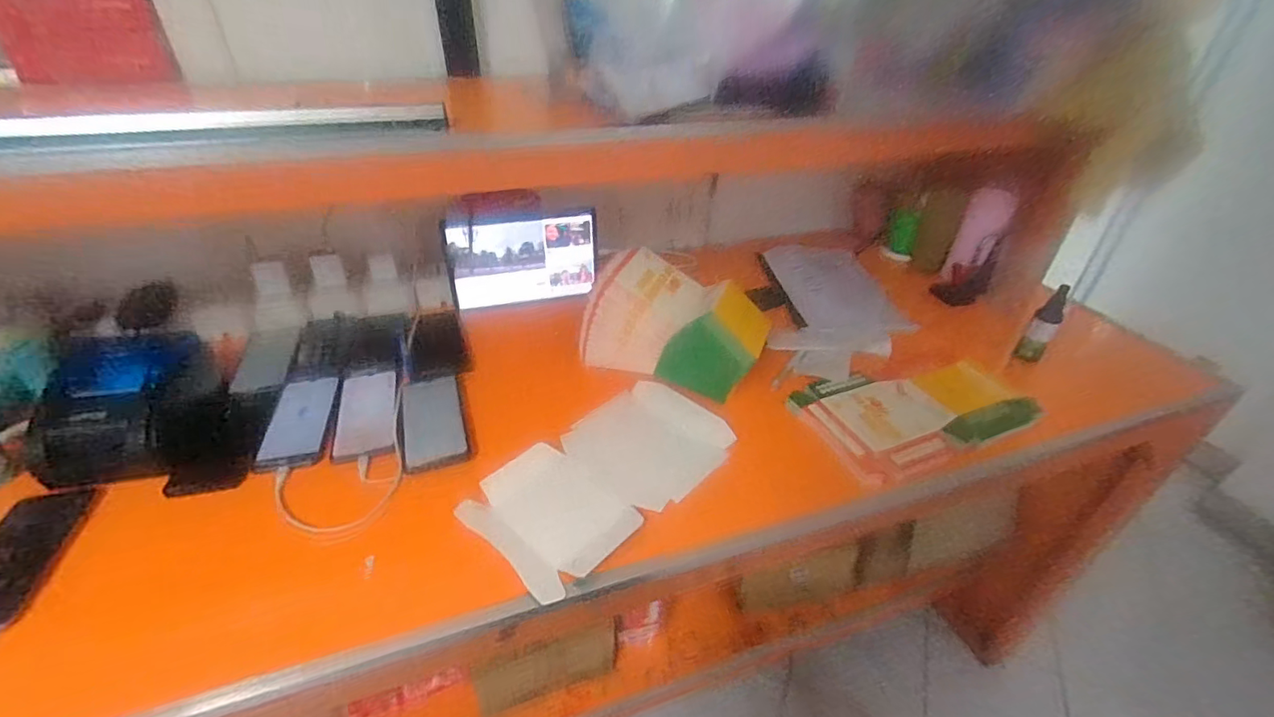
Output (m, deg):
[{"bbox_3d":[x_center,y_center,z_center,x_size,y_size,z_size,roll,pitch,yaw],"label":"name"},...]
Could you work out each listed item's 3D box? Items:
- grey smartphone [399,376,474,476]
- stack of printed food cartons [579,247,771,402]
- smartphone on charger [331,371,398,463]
[{"bbox_3d":[-0.257,0.078,0.682,0.074,0.008,0.144,-10,48,-18],"label":"grey smartphone"},{"bbox_3d":[0.049,-0.051,0.725,0.245,0.150,0.108,17,39,20],"label":"stack of printed food cartons"},{"bbox_3d":[-0.348,0.068,0.695,0.071,0.014,0.172,-10,38,-16],"label":"smartphone on charger"}]

